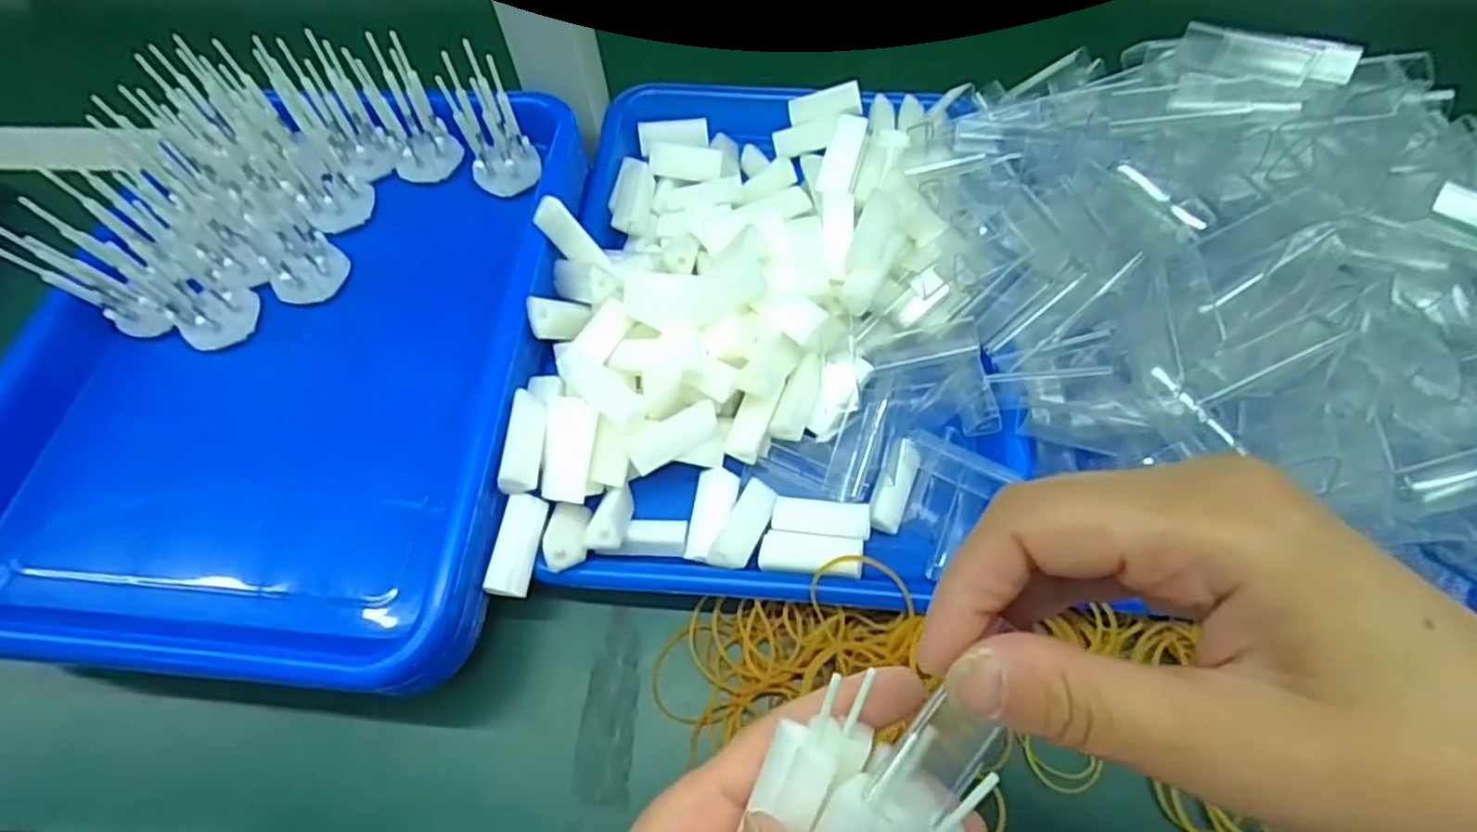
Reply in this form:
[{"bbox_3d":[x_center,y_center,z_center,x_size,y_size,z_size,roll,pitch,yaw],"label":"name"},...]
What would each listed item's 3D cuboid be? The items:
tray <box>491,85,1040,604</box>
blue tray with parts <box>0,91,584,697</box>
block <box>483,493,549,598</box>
[{"bbox_3d":[0.016,-0.066,0.390,0.235,0.069,0.321,0,62,2],"label":"tray"},{"bbox_3d":[-0.225,-0.031,0.362,0.245,0.034,0.304,3,62,4],"label":"blue tray with parts"},{"bbox_3d":[-0.103,0.060,0.329,0.020,0.012,0.045,26,60,-30],"label":"block"}]

